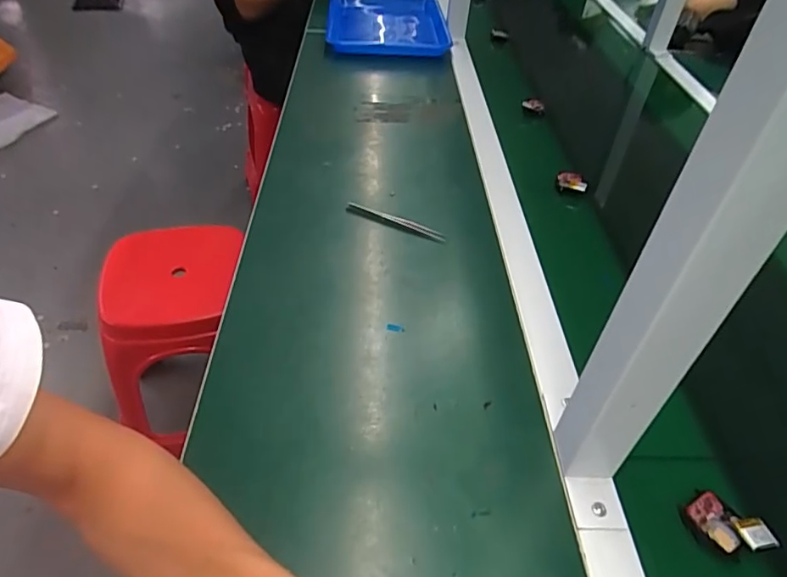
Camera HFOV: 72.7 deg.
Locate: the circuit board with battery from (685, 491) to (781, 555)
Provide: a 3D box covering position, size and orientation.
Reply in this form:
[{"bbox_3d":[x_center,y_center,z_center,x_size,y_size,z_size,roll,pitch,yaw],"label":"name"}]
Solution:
[{"bbox_3d":[0.249,0.176,0.397,0.033,0.018,0.052,-23,50,-26],"label":"circuit board with battery"}]

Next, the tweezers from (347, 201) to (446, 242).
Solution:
[{"bbox_3d":[0.004,-0.084,0.658,0.129,0.008,0.015,21,46,16],"label":"tweezers"}]

